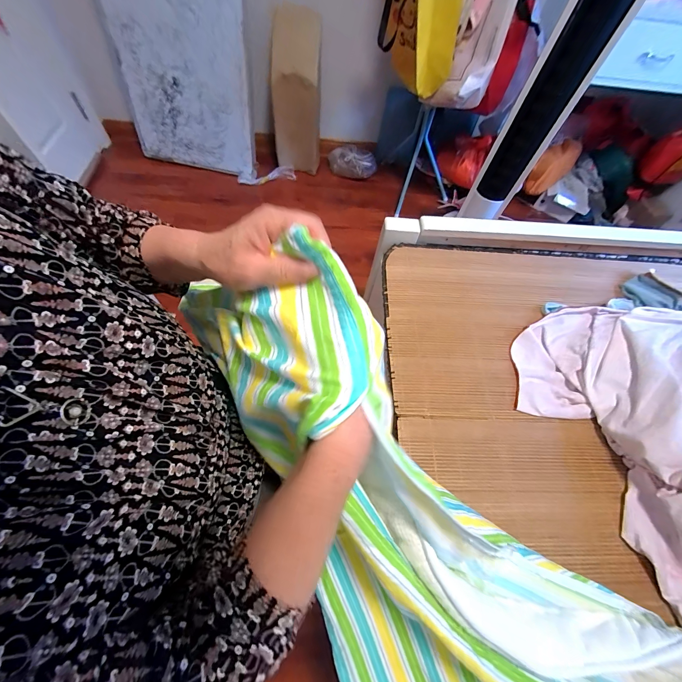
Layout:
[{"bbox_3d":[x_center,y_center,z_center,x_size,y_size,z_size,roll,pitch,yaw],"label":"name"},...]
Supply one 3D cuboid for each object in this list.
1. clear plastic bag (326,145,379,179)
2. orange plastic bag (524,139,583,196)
[{"bbox_3d":[0.059,-0.957,1.589,0.266,0.104,0.129,9,63,1],"label":"clear plastic bag"},{"bbox_3d":[1.032,-0.844,1.443,0.146,0.226,0.182,39,67,15],"label":"orange plastic bag"}]

